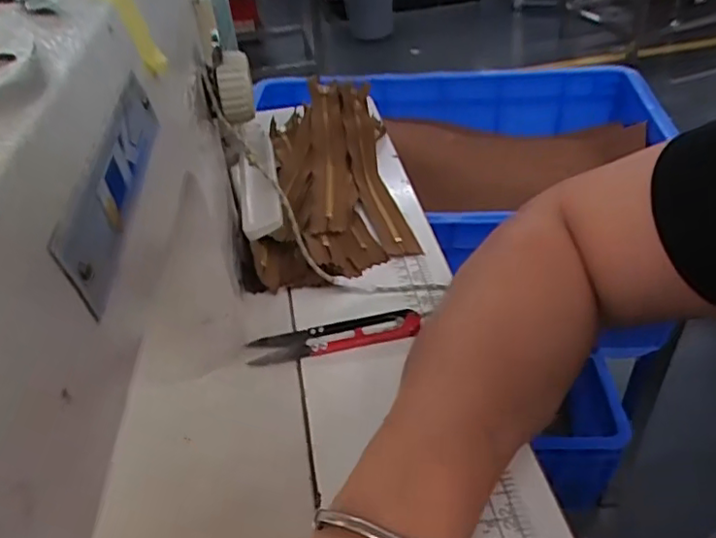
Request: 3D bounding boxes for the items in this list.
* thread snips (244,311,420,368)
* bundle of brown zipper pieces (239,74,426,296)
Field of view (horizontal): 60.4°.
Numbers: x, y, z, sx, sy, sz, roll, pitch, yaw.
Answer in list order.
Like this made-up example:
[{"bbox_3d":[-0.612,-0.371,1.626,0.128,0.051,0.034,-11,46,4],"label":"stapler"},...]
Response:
[{"bbox_3d":[-0.014,0.041,0.376,0.103,0.009,0.021,-9,39,-6],"label":"thread snips"},{"bbox_3d":[-0.022,-0.081,0.492,0.121,0.064,0.235,-2,39,3],"label":"bundle of brown zipper pieces"}]

